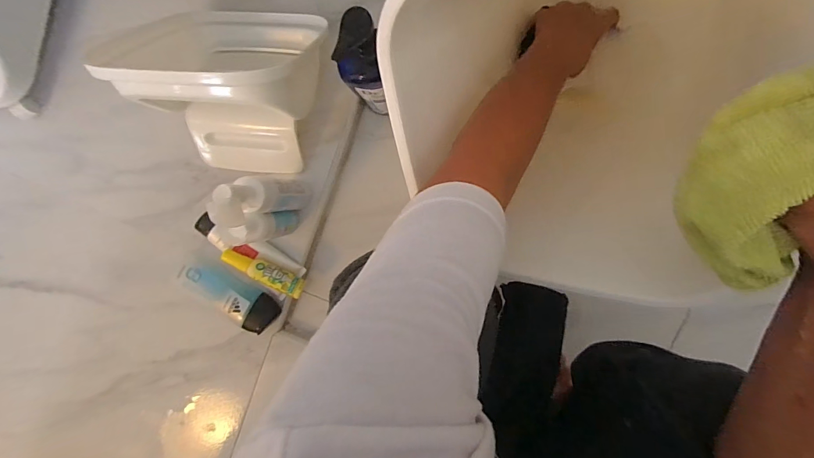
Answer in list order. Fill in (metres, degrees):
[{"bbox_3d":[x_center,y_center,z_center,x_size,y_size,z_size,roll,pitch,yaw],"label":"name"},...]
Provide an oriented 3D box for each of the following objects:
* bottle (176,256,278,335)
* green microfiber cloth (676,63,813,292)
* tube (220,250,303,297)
[{"bbox_3d":[-0.284,0.104,0.608,0.161,0.051,0.055,34,98,3],"label":"bottle"},{"bbox_3d":[0.191,-0.031,0.184,0.065,0.074,0.124,16,97,2],"label":"green microfiber cloth"},{"bbox_3d":[-0.220,0.067,0.584,0.129,0.026,0.027,27,97,4],"label":"tube"}]

